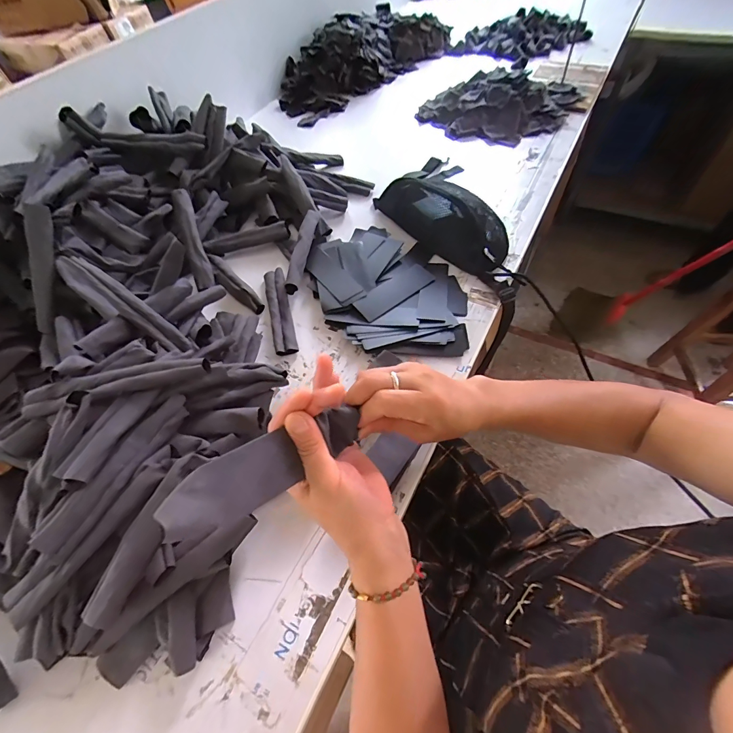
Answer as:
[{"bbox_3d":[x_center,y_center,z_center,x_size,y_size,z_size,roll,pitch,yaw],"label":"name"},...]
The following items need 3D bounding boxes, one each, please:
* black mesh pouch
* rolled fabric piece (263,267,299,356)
[{"bbox_3d":[0.154,-0.298,0.676,0.151,0.068,0.294,-37,61,-19],"label":"black mesh pouch"},{"bbox_3d":[-0.146,-0.094,0.603,0.040,0.015,0.182,-14,56,-5],"label":"rolled fabric piece"}]

